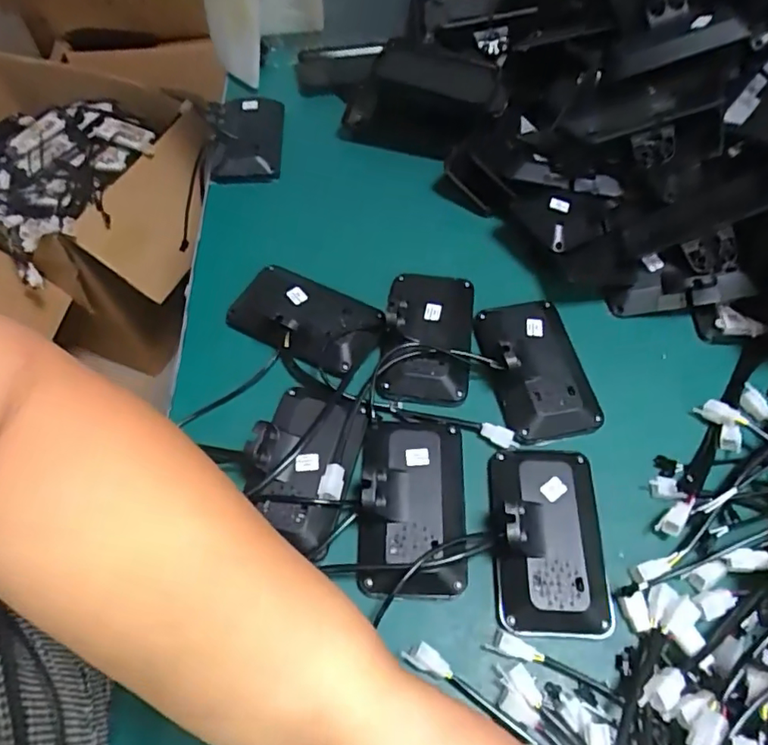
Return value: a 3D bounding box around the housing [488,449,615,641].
[{"bbox_3d":[0.145,0.134,0.476,0.102,0.047,0.157,3,59,2],"label":"housing"}]

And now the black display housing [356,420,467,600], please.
[{"bbox_3d":[0.027,0.108,0.492,0.092,0.043,0.160,2,59,1],"label":"black display housing"}]

